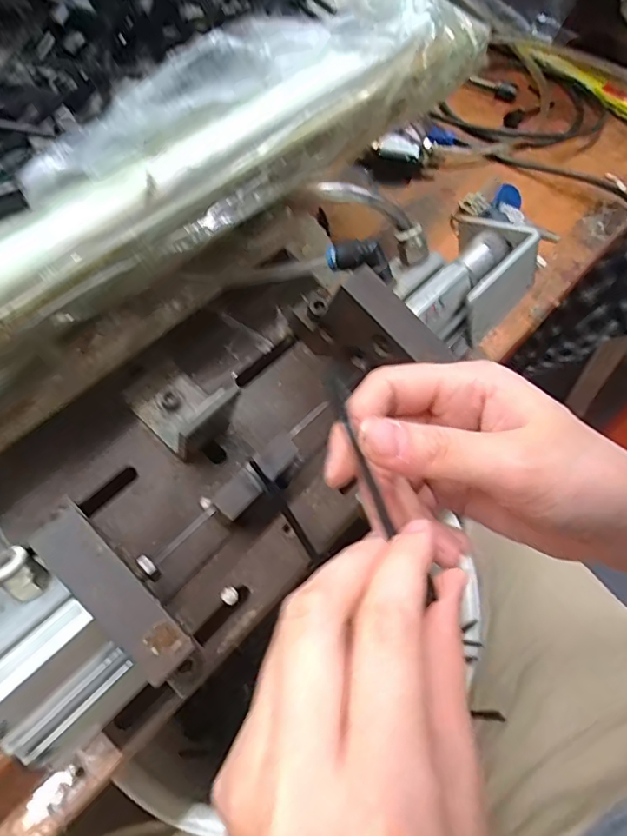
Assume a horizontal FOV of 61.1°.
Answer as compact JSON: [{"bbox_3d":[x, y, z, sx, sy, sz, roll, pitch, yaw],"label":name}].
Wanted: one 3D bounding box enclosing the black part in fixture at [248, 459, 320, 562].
[{"bbox_3d":[-0.014,0.046,0.263,0.005,0.067,0.004,-40,26,-22],"label":"black part in fixture"}]

